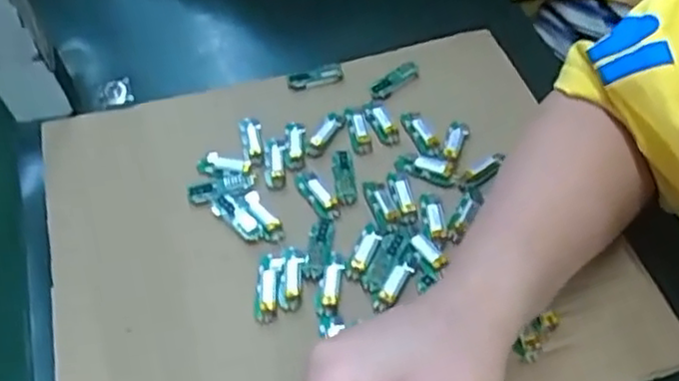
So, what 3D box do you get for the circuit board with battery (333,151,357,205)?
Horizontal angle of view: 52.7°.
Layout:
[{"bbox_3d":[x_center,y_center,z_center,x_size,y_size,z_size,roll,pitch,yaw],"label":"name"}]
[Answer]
[{"bbox_3d":[0.003,-0.010,0.457,0.014,0.004,0.044,-6,54,-3],"label":"circuit board with battery"}]

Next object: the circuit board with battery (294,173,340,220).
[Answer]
[{"bbox_3d":[-0.015,0.002,0.449,0.015,0.006,0.043,-28,58,-17],"label":"circuit board with battery"}]

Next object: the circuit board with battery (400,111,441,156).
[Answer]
[{"bbox_3d":[0.056,-0.042,0.477,0.015,0.006,0.044,-18,56,-11],"label":"circuit board with battery"}]

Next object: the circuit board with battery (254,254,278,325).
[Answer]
[{"bbox_3d":[-0.044,0.056,0.407,0.013,0.007,0.046,-1,54,1],"label":"circuit board with battery"}]

